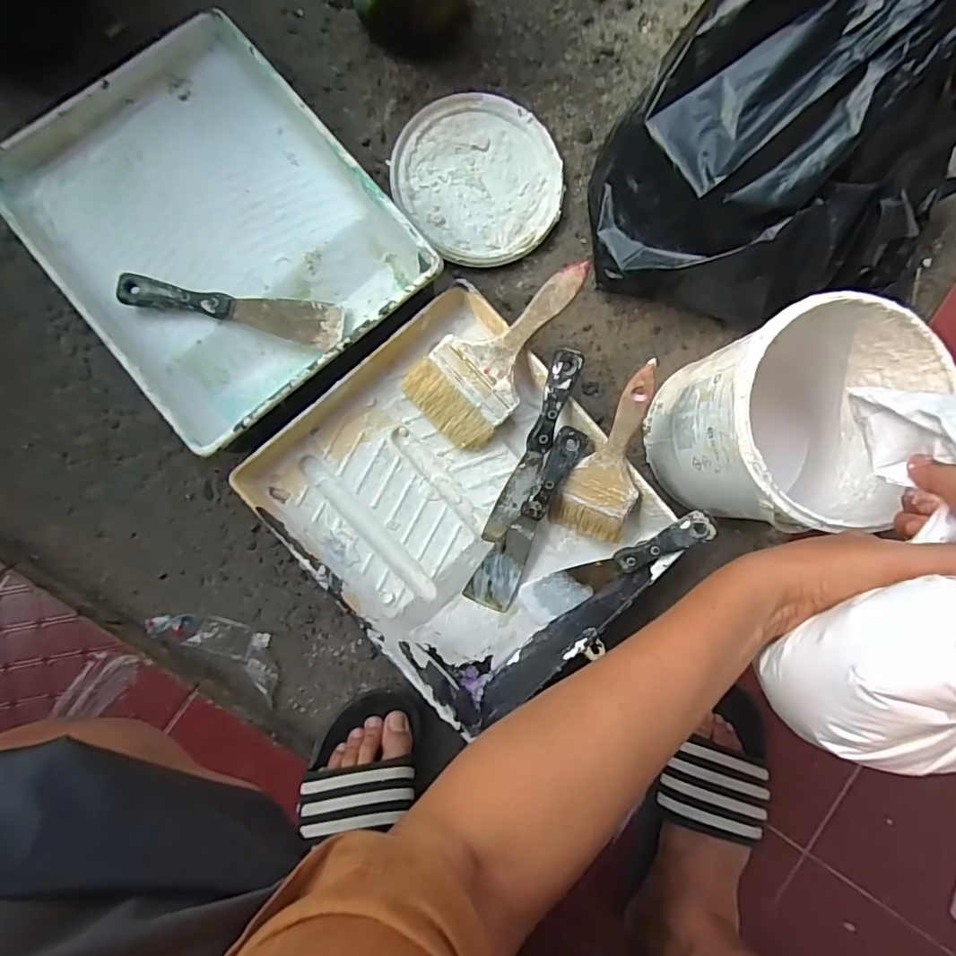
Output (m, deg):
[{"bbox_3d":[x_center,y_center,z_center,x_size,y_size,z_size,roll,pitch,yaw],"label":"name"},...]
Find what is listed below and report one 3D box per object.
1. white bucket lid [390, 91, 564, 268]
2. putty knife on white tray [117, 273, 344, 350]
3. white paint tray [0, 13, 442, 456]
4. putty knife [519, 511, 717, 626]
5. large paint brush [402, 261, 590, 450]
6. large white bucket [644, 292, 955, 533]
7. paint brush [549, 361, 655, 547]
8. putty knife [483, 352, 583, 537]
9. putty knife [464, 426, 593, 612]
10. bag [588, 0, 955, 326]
[{"bbox_3d":[0.001,-0.319,0.558,0.168,0.011,0.180,0,89,-5],"label":"white bucket lid"},{"bbox_3d":[-0.236,-0.165,0.515,0.199,0.011,0.043,7,86,-16],"label":"putty knife on white tray"},{"bbox_3d":[-0.253,-0.240,0.505,0.283,0.075,0.369,-40,92,-4],"label":"white paint tray"},{"bbox_3d":[0.135,0.090,0.522,0.202,0.011,0.044,-31,89,22],"label":"putty knife"},{"bbox_3d":[0.025,-0.121,0.494,0.201,0.016,0.099,-43,90,17],"label":"large paint brush"},{"bbox_3d":[0.278,-0.047,0.489,0.181,0.189,0.171,0,89,-5],"label":"large white bucket"},{"bbox_3d":[0.135,-0.014,0.495,0.068,0.013,0.194,29,128,5],"label":"paint brush"},{"bbox_3d":[0.054,-0.024,0.509,0.035,0.011,0.202,20,111,-2],"label":"putty knife"},{"bbox_3d":[0.050,0.043,0.533,0.045,0.019,0.204,25,105,-2],"label":"putty knife"},{"bbox_3d":[0.315,-0.312,0.464,0.381,0.225,0.271,-9,90,-5],"label":"bag"}]

